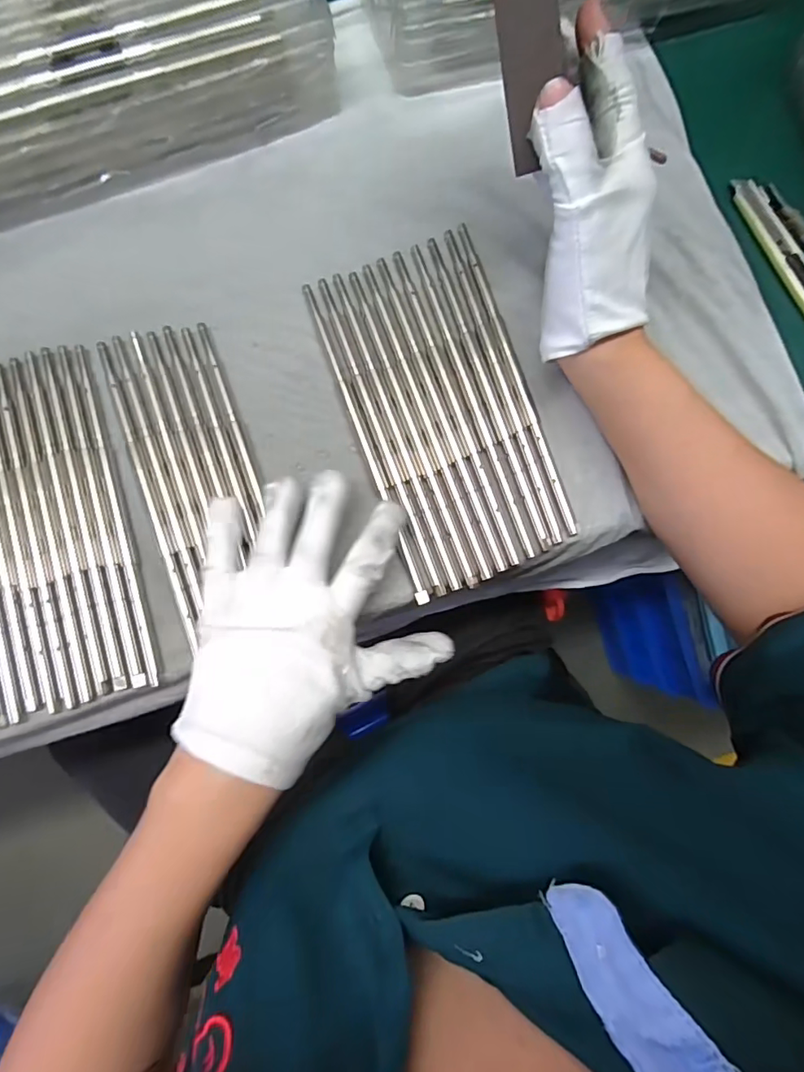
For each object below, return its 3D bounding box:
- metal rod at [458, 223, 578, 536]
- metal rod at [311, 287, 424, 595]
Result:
[{"bbox_3d":[0.072,-0.101,0.332,0.008,0.004,0.209,-17,84,-4],"label":"metal rod"},{"bbox_3d":[-0.023,-0.059,0.326,0.008,0.004,0.211,-20,85,-4],"label":"metal rod"}]

